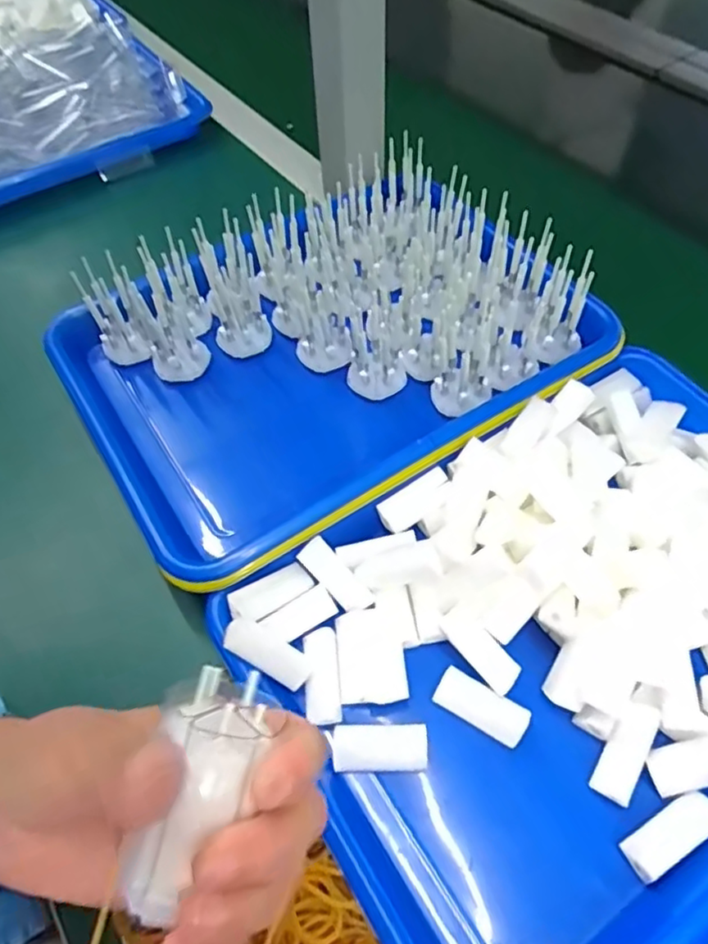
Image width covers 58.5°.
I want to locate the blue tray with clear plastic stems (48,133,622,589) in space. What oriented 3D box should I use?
[{"bbox_3d":[-0.016,-0.088,0.426,0.323,0.079,0.241,-29,59,-17],"label":"blue tray with clear plastic stems"}]

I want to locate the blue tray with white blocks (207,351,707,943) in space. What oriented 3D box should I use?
[{"bbox_3d":[0.118,0.073,0.326,0.327,0.037,0.230,-30,60,-16],"label":"blue tray with white blocks"}]

